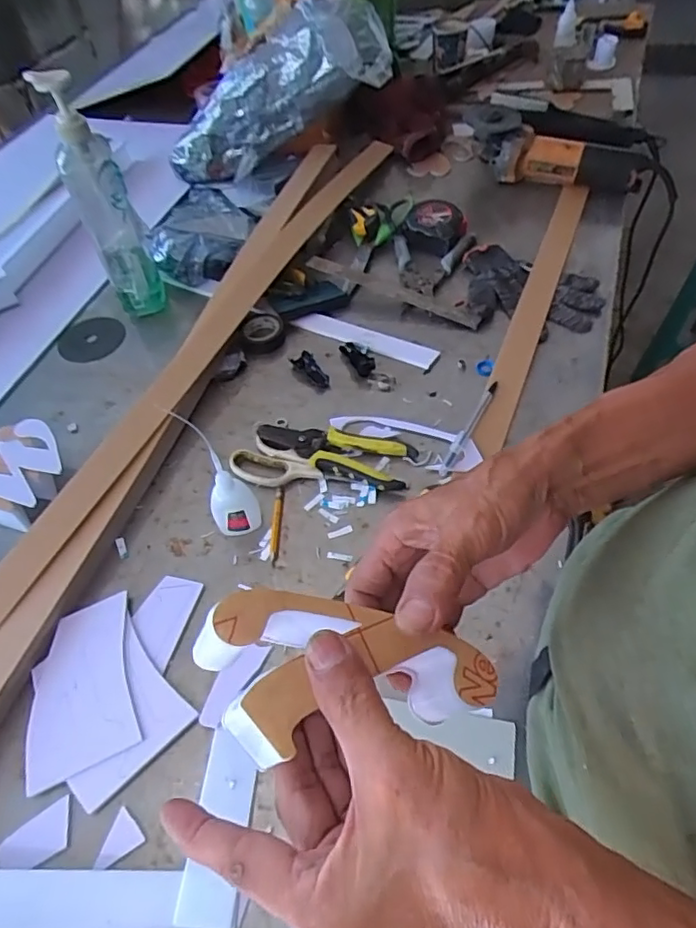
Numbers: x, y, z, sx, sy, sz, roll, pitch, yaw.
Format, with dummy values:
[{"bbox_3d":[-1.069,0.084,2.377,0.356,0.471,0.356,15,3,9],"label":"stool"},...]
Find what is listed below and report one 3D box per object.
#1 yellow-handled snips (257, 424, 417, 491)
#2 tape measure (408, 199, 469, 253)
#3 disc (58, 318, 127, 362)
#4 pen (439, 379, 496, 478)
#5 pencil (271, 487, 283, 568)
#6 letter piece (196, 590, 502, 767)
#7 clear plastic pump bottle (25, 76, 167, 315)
[{"bbox_3d":[-0.015,-0.017,0.637,0.169,0.022,0.060,16,56,17],"label":"yellow-handled snips"},{"bbox_3d":[0.130,-0.341,0.859,0.084,0.044,0.081,-1,52,5],"label":"tape measure"},{"bbox_3d":[-0.348,-0.166,0.796,0.088,0.006,0.078,-6,63,1],"label":"disc"},{"bbox_3d":[0.134,-0.043,0.646,0.012,0.012,0.143,22,58,21],"label":"pen"},{"bbox_3d":[-0.071,0.061,0.592,0.008,0.008,0.087,-2,52,4],"label":"pencil"},{"bbox_3d":[-0.002,0.106,0.275,0.134,0.053,0.064,14,49,-21],"label":"letter piece"},{"bbox_3d":[-0.294,-0.308,0.721,0.064,0.283,0.090,-22,53,-11],"label":"clear plastic pump bottle"}]

